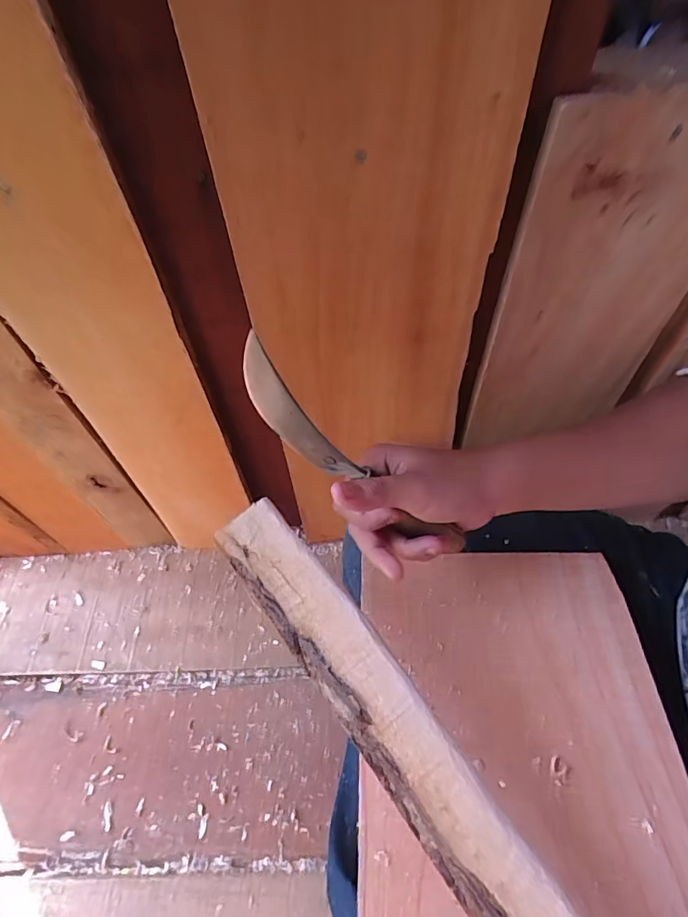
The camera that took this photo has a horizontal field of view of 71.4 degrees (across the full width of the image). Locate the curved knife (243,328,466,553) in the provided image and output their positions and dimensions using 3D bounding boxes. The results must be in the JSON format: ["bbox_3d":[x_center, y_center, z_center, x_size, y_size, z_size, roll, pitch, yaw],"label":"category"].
[{"bbox_3d":[0.007,0.005,0.277,0.046,0.187,0.012,-16,41,48],"label":"curved knife"}]

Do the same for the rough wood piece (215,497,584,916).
[{"bbox_3d":[0.042,0.162,0.245,0.044,0.014,0.350,-33,65,-17],"label":"rough wood piece"}]

